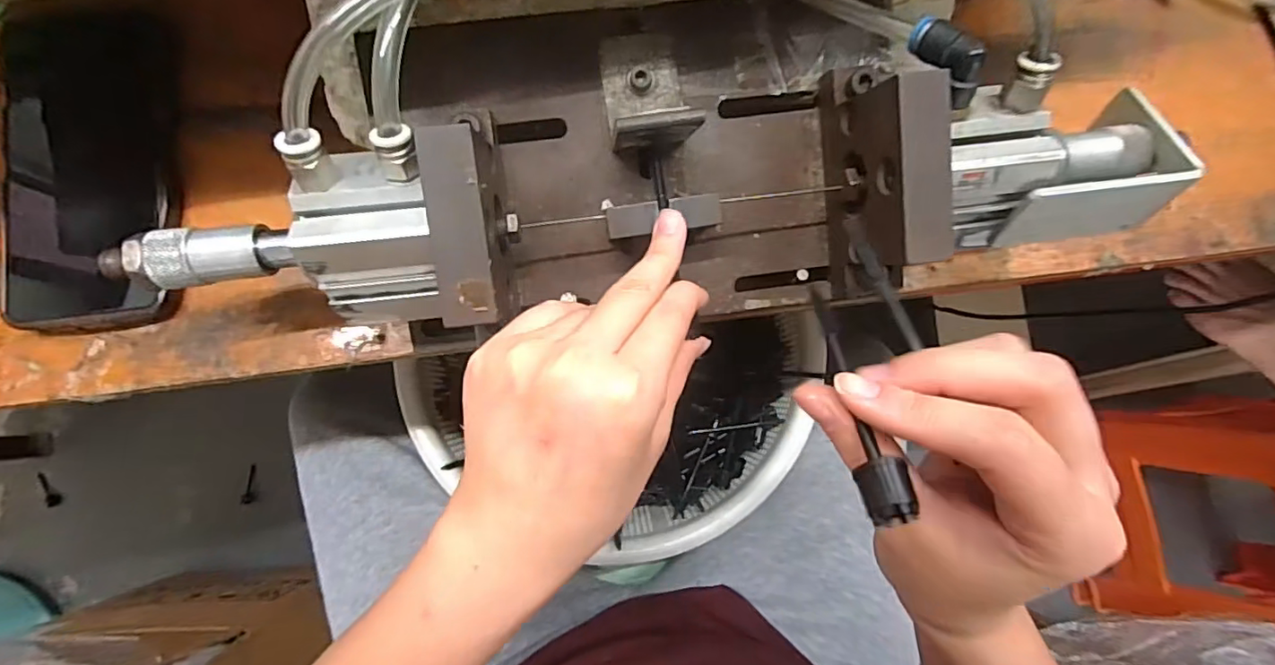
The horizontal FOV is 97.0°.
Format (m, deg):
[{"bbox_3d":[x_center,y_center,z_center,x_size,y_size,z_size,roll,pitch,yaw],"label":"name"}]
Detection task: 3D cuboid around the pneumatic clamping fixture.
[{"bbox_3d":[0.014,-0.077,0.256,0.429,0.109,0.134,-8,83,-4],"label":"pneumatic clamping fixture"}]

